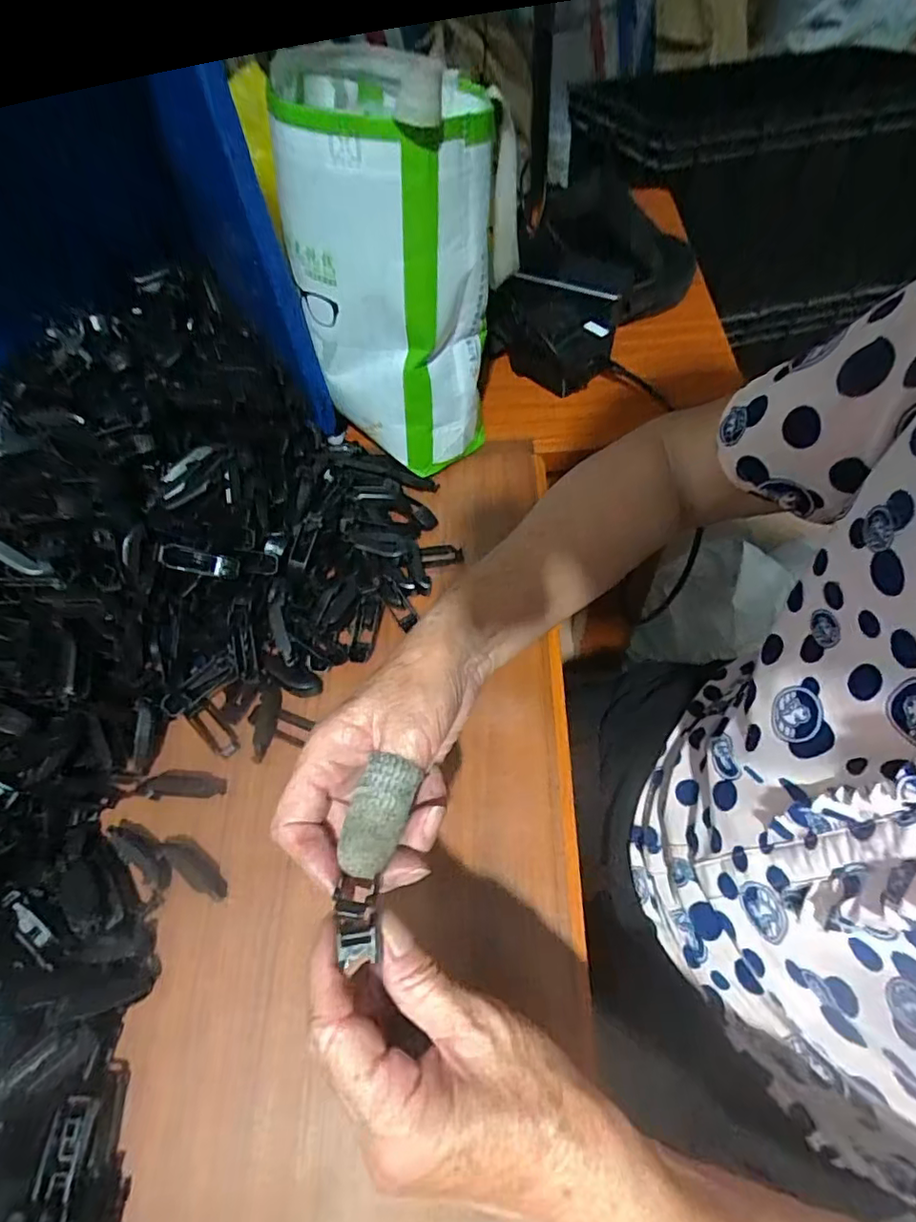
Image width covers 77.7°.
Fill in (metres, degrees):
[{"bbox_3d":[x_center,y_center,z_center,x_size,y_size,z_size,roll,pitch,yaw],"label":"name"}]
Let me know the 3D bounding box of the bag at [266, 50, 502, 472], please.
[{"bbox_3d":[-0.046,-0.248,0.431,0.144,0.249,0.129,0,59,4],"label":"bag"}]

